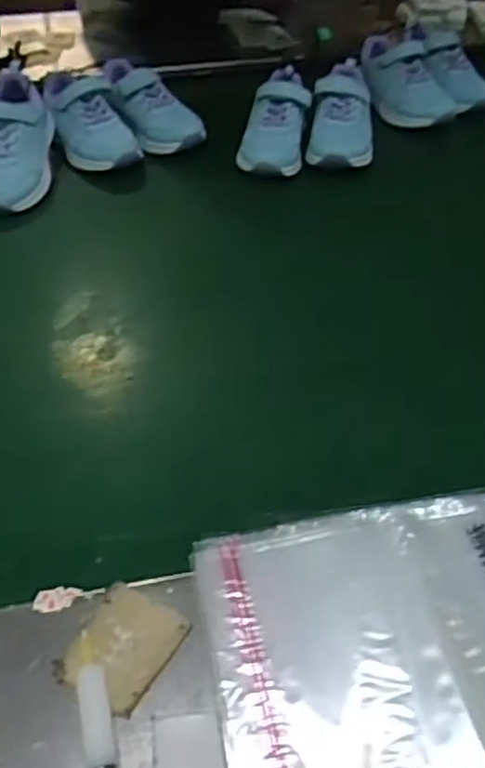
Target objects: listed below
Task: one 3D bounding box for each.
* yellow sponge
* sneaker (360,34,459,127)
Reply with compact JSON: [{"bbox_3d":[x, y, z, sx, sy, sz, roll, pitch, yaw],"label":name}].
[{"bbox_3d":[-0.068,0.152,0.425,0.054,0.013,0.066,20,50,18],"label":"yellow sponge"},{"bbox_3d":[0.207,-0.398,0.952,0.083,0.061,0.173,-18,47,-15],"label":"sneaker"}]

